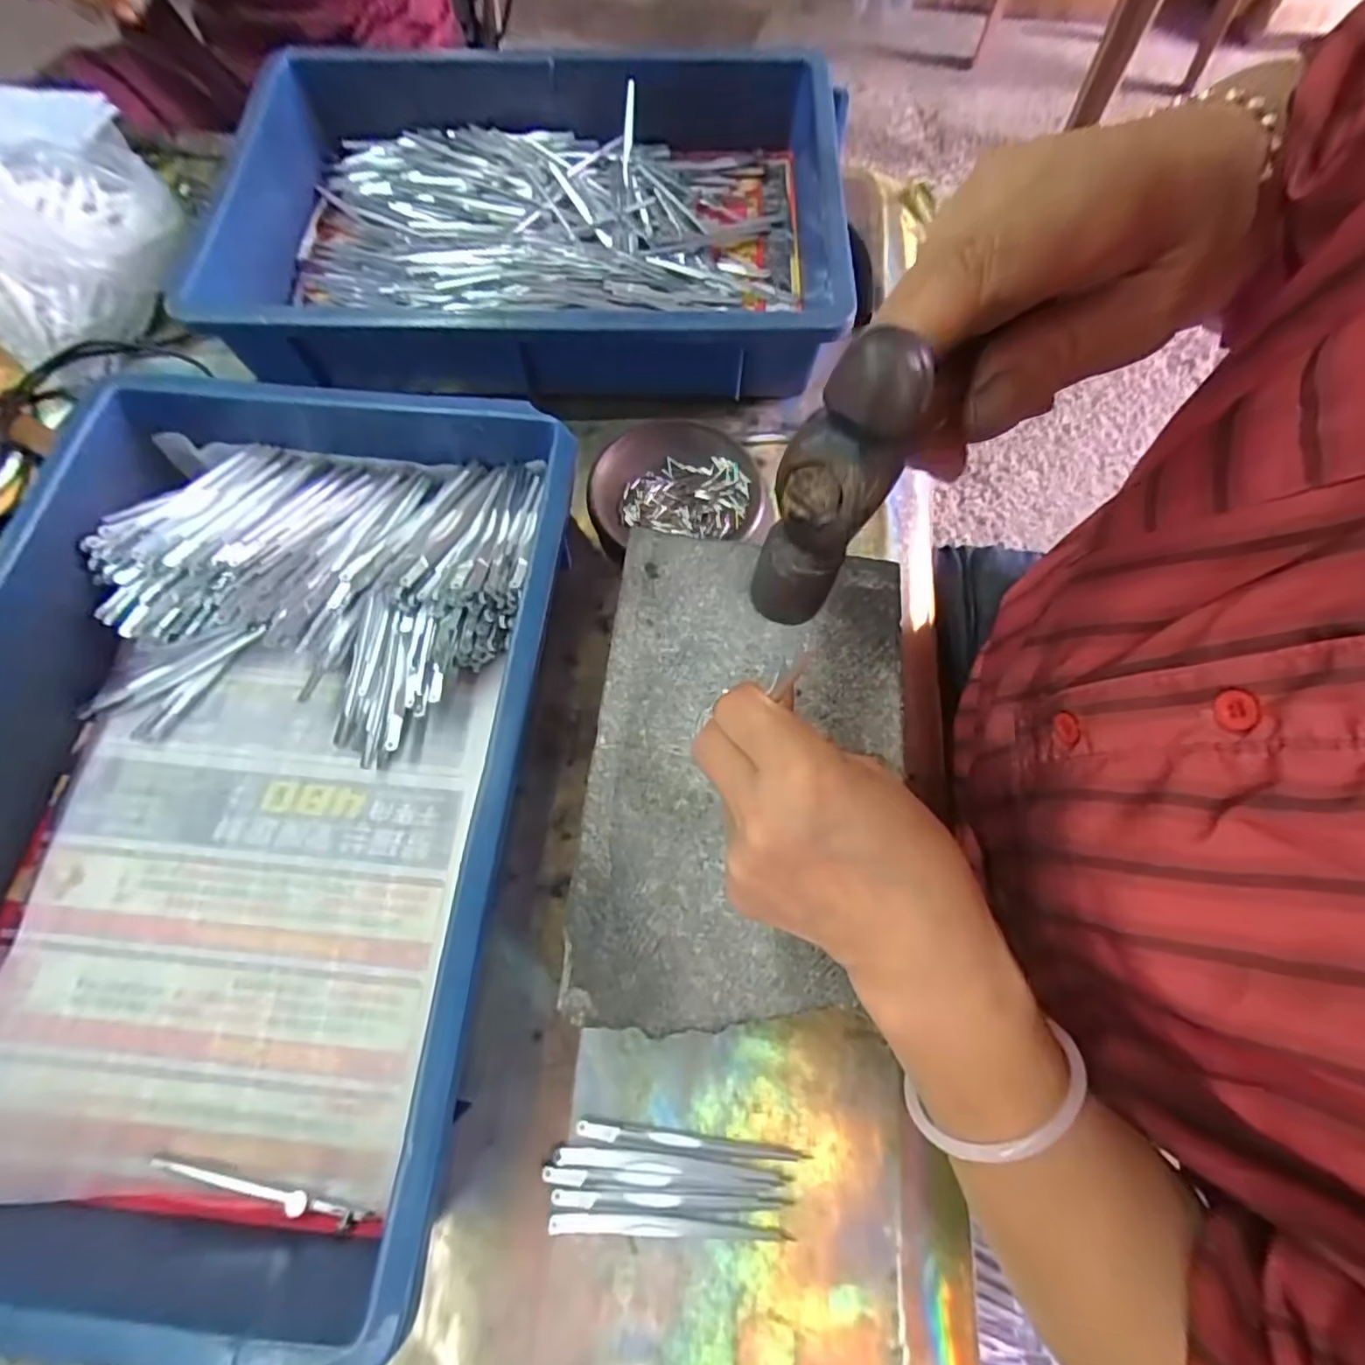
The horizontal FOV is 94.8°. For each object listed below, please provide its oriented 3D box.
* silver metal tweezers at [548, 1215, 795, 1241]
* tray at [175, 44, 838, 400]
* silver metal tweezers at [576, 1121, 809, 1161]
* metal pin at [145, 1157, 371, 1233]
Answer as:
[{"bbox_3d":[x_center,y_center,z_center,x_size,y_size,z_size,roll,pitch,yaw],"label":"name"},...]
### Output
[{"bbox_3d":[-0.006,0.244,0.280,0.106,0.004,0.007,1,69,0],"label":"silver metal tweezers"},{"bbox_3d":[-0.102,-0.351,0.467,0.432,0.068,0.310,1,69,0],"label":"tray"},{"bbox_3d":[0.004,0.215,0.293,0.106,0.004,0.007,6,69,2],"label":"silver metal tweezers"},{"bbox_3d":[-0.189,0.226,0.279,0.103,0.007,0.007,12,70,4],"label":"metal pin"}]

